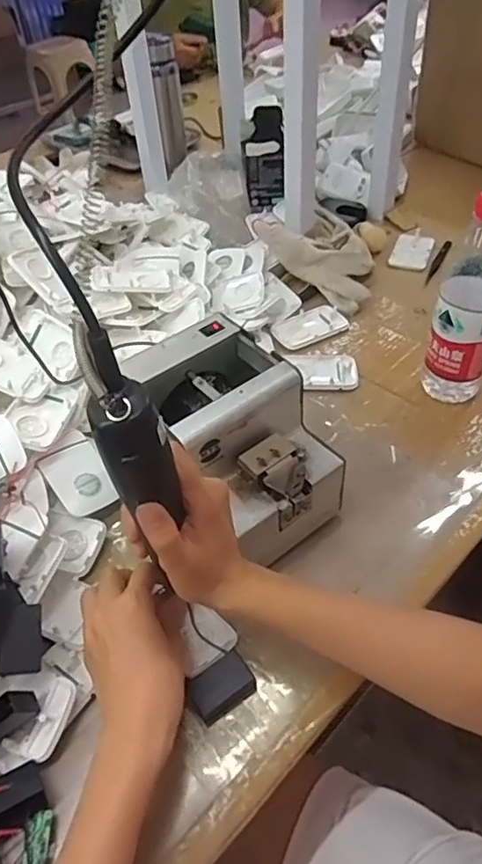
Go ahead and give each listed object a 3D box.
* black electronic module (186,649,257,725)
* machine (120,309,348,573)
[{"bbox_3d":[-0.015,0.196,0.449,0.048,0.012,0.033,-27,50,-20],"label":"black electronic module"},{"bbox_3d":[-0.005,0.013,0.532,0.118,0.143,0.179,-32,52,-23],"label":"machine"}]

